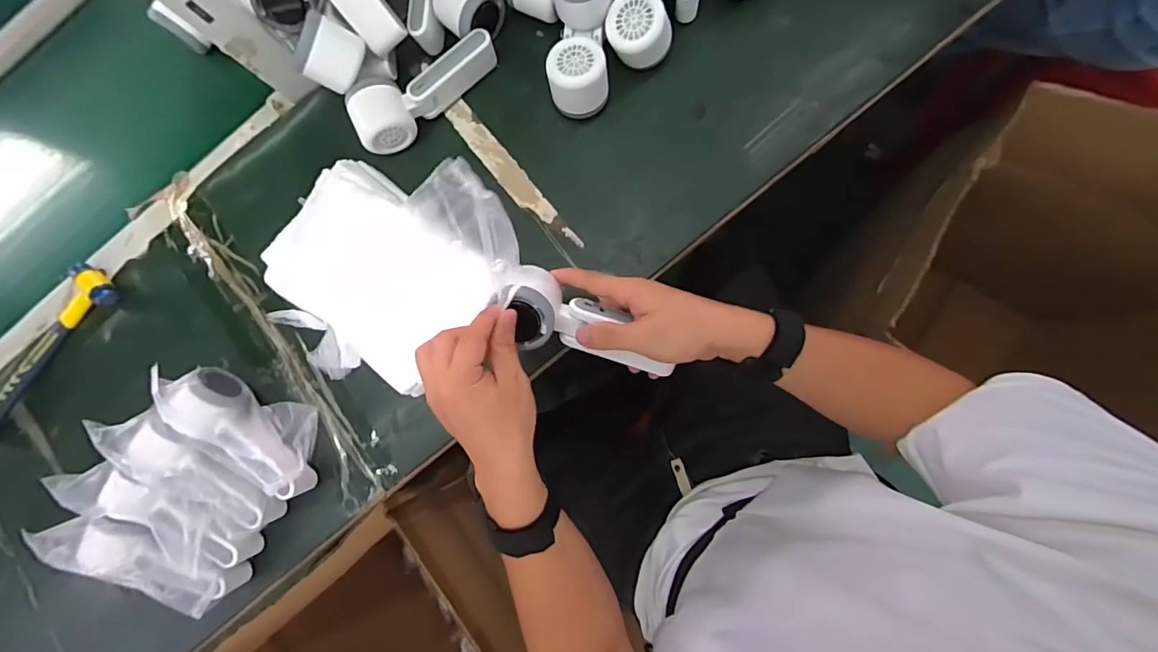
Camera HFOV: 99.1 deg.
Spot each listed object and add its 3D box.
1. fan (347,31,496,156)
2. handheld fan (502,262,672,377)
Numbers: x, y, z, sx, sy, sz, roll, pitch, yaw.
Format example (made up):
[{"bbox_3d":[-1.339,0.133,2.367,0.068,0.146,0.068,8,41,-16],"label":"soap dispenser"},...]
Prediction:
[{"bbox_3d":[-0.169,-0.254,0.520,0.167,0.053,0.072,-45,81,1],"label":"fan"},{"bbox_3d":[0.005,0.005,0.418,0.158,0.035,0.062,25,89,-17],"label":"handheld fan"}]

